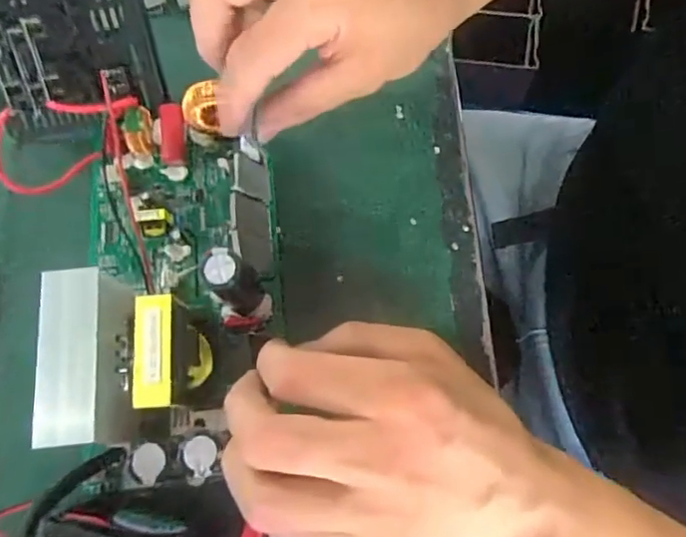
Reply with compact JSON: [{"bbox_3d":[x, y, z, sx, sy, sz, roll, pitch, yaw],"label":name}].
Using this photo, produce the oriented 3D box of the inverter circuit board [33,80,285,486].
[{"bbox_3d":[-0.082,-0.001,0.254,0.096,0.055,0.184,-6,74,0],"label":"inverter circuit board"}]

